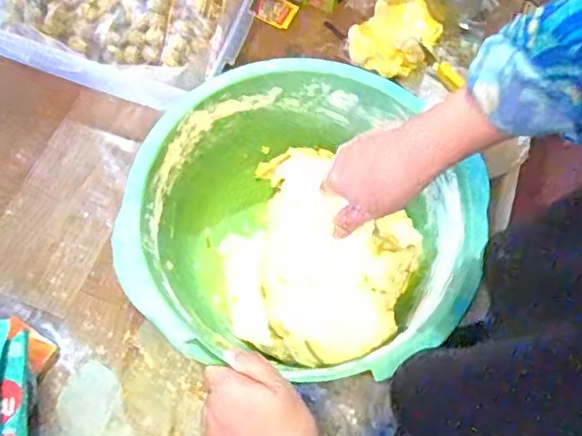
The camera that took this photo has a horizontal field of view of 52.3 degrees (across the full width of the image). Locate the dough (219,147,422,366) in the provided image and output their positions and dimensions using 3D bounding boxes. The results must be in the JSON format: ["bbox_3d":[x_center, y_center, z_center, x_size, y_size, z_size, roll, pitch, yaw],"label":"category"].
[{"bbox_3d":[0.023,0.030,0.542,0.169,0.071,0.194,25,68,7],"label":"dough"}]

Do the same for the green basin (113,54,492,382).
[{"bbox_3d":[0.011,0.007,0.534,0.274,0.115,0.270,15,67,3],"label":"green basin"}]

